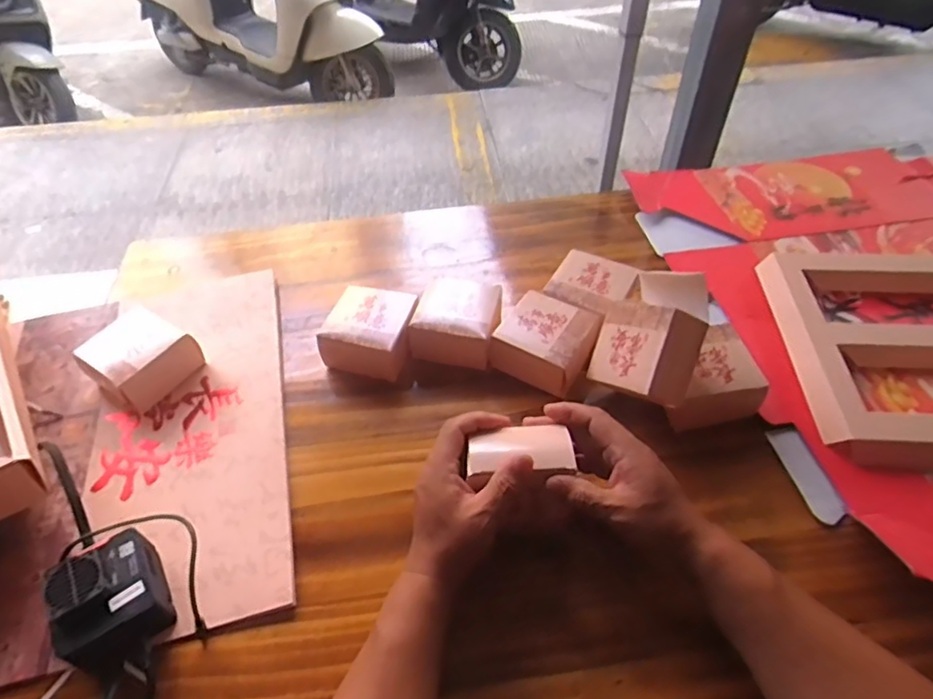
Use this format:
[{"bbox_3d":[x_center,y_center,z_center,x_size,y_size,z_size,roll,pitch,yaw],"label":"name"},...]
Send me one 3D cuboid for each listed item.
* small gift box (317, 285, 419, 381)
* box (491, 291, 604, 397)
[{"bbox_3d":[-0.103,-0.016,0.625,0.093,0.059,0.090,12,51,12],"label":"small gift box"},{"bbox_3d":[0.087,-0.004,0.602,0.094,0.056,0.091,25,55,21],"label":"box"}]

